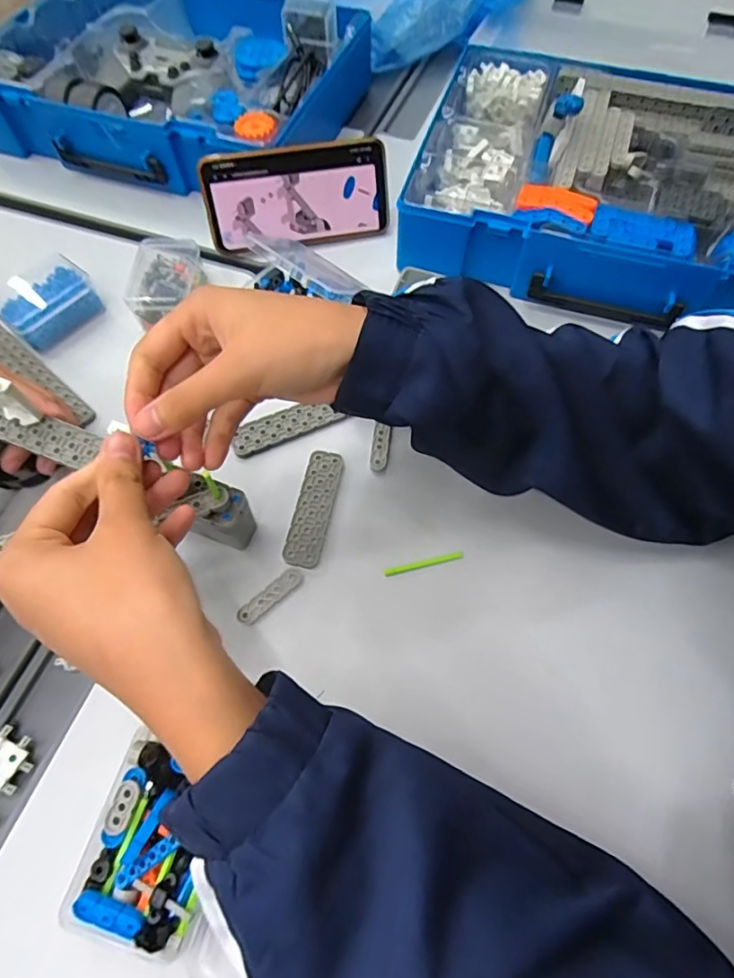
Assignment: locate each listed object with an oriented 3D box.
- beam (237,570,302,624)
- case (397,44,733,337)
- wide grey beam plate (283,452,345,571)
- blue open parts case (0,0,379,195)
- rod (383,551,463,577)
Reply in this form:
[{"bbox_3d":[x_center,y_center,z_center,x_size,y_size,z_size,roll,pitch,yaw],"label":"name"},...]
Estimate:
[{"bbox_3d":[-0.063,0.071,0.350,0.048,0.007,0.011,-38,70,-17],"label":"beam"},{"bbox_3d":[0.231,-0.269,0.482,0.360,0.072,0.261,15,64,7],"label":"case"},{"bbox_3d":[-0.037,0.013,0.378,0.025,0.008,0.087,10,64,5],"label":"wide grey beam plate"},{"bbox_3d":[-0.204,-0.444,0.565,0.354,0.083,0.281,16,64,7],"label":"blue open parts case"},{"bbox_3d":[0.039,0.051,0.364,0.055,0.004,0.006,-12,64,-6],"label":"rod"}]

